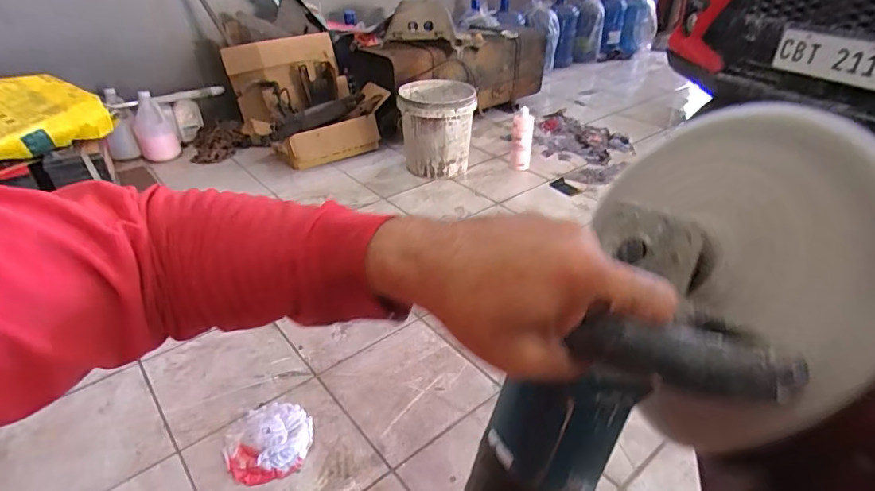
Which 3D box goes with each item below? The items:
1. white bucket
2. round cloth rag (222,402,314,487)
[{"bbox_3d":[0.000,-0.467,1.922,0.291,0.291,0.340,-2,34,-2],"label":"white bucket"},{"bbox_3d":[-0.333,0.381,0.945,0.163,0.035,0.154,-9,35,-13],"label":"round cloth rag"}]

